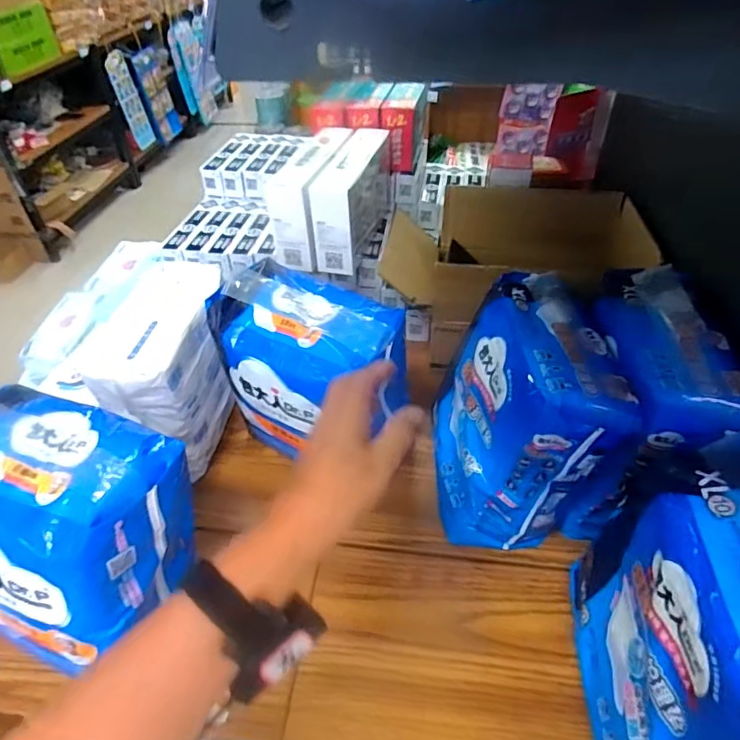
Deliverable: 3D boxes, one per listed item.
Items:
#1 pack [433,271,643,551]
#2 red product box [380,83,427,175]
[{"bbox_3d":[0.158,0.044,0.583,0.156,0.222,0.229,-1,43,1],"label":"pack"},{"bbox_3d":[0.055,-0.406,0.881,0.062,0.114,0.090,9,44,10],"label":"red product box"}]

